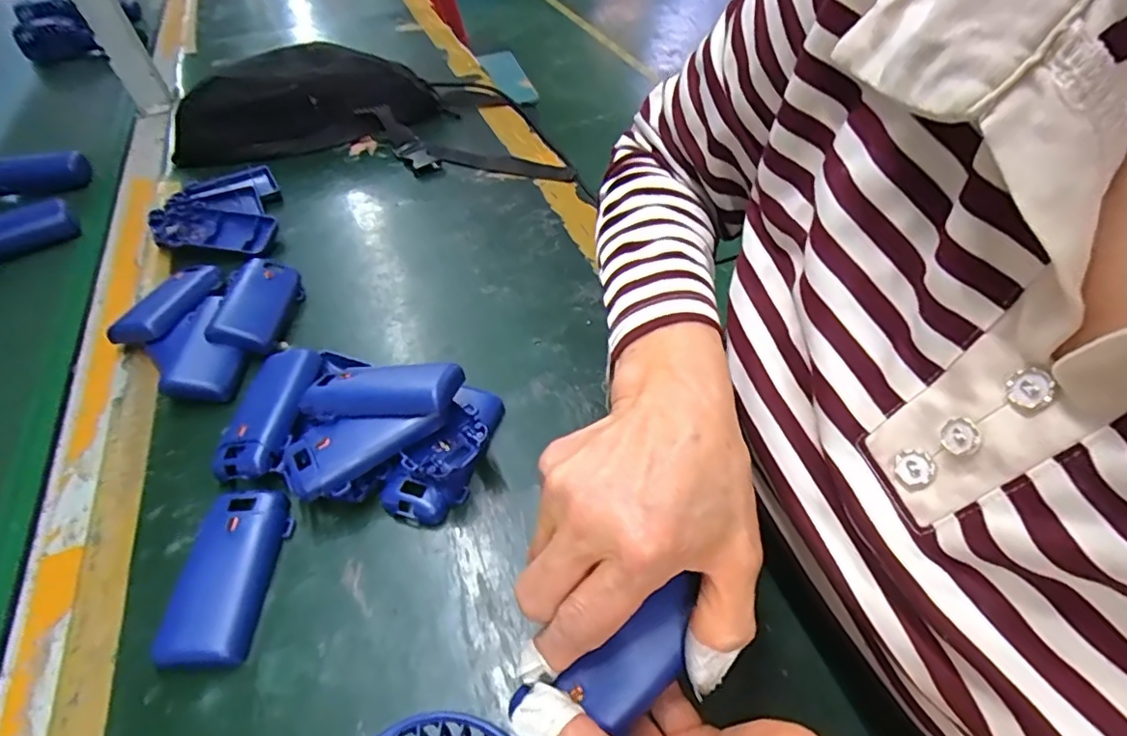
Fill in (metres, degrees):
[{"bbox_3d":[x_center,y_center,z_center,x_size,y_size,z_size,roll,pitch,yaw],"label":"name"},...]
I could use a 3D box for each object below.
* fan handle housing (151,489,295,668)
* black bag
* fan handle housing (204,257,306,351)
[{"bbox_3d":[-0.178,0.108,0.298,0.043,0.016,0.091,-1,48,1],"label":"fan handle housing"},{"bbox_3d":[-0.201,-0.299,0.629,0.430,0.060,0.206,4,48,6],"label":"black bag"},{"bbox_3d":[-0.231,-0.049,0.427,0.046,0.029,0.093,-5,48,-2],"label":"fan handle housing"}]

